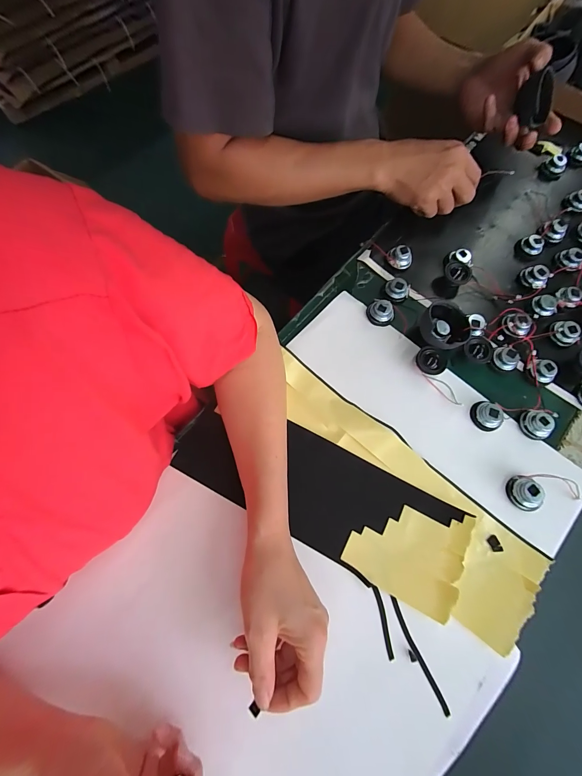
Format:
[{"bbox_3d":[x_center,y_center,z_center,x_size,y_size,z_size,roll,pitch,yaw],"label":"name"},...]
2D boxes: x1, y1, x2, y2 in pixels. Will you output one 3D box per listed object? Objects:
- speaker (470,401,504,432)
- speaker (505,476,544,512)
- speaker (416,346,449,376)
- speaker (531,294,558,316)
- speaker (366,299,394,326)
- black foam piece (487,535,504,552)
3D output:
[{"bbox_3d":[0.232,0.033,0.378,0.034,0.020,0.029,38,75,11],"label":"speaker"},{"bbox_3d":[0.257,0.115,0.348,0.032,0.018,0.034,18,72,5],"label":"speaker"},{"bbox_3d":[0.173,-0.032,0.398,0.038,0.018,0.033,12,72,3],"label":"speaker"},{"bbox_3d":[0.342,-0.112,0.430,0.030,0.011,0.026,-1,72,-1],"label":"speaker"},{"bbox_3d":[0.118,-0.099,0.419,0.035,0.019,0.029,27,73,8],"label":"speaker"},{"bbox_3d":[0.216,0.165,0.337,0.011,0.004,0.016,-20,73,-7],"label":"black foam piece"}]

